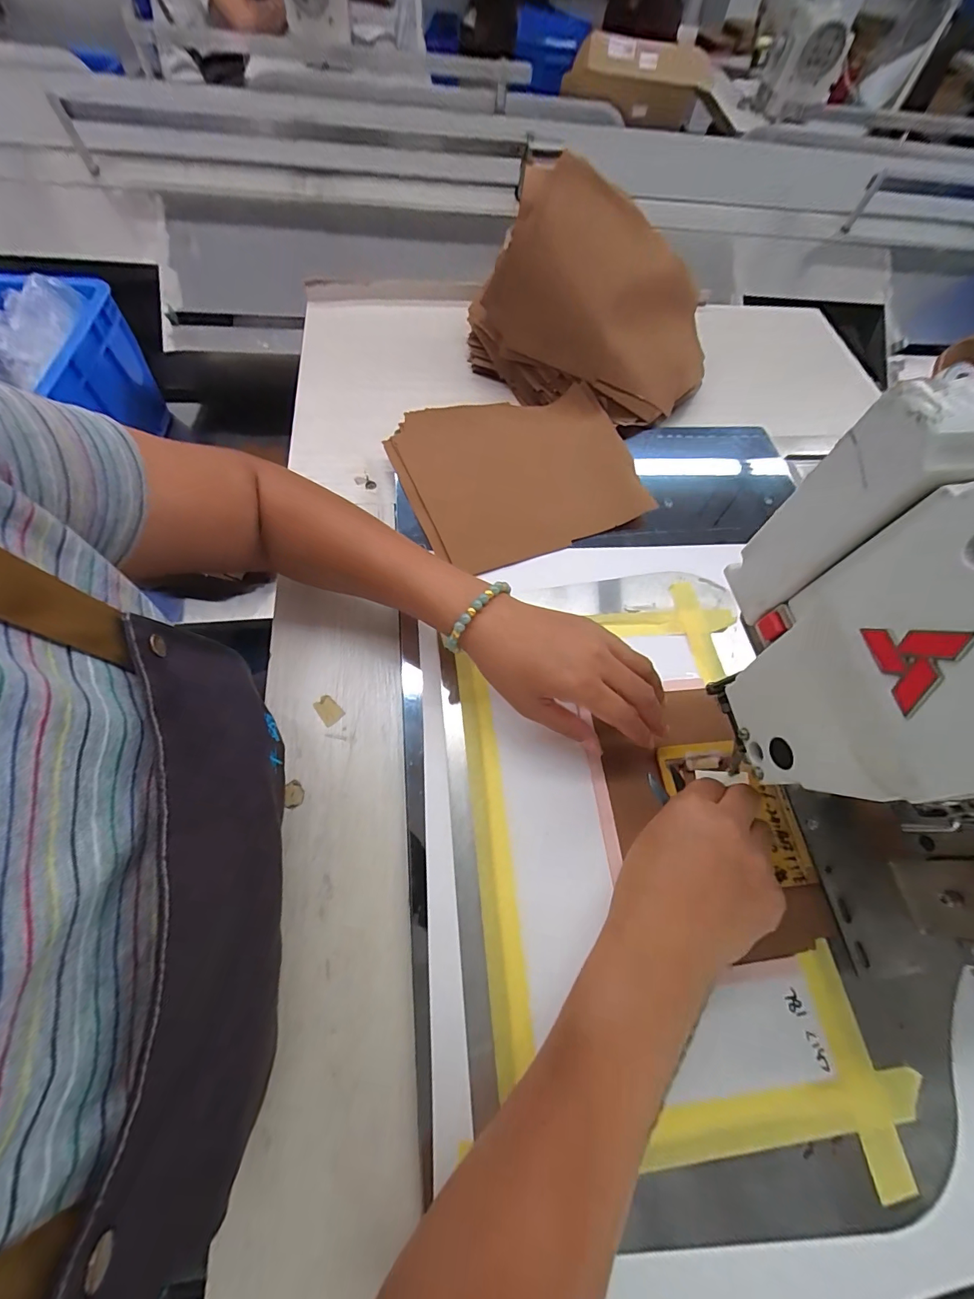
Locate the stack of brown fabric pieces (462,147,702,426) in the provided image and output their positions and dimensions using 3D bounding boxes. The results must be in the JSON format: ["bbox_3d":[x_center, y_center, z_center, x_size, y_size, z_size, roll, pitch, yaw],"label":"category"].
[{"bbox_3d":[0.120,-0.404,0.519,0.284,0.159,0.194,21,66,9],"label":"stack of brown fabric pieces"}]

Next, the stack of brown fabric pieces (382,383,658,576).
[{"bbox_3d":[0.033,-0.200,0.476,0.243,0.021,0.218,-19,68,-14],"label":"stack of brown fabric pieces"}]

